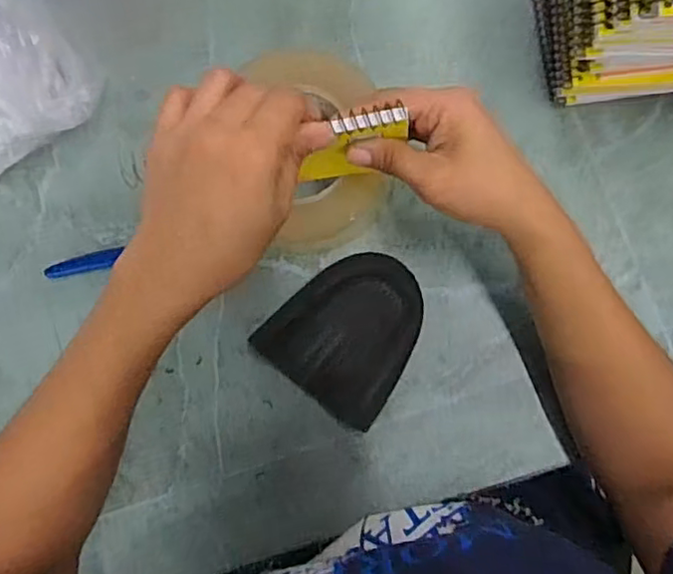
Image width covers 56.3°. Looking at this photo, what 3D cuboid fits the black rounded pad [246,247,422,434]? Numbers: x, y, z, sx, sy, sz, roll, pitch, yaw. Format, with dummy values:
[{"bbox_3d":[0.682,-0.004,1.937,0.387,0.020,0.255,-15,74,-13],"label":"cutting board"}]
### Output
[{"bbox_3d":[0.011,0.030,0.441,0.095,0.024,0.108,39,90,8],"label":"black rounded pad"}]

